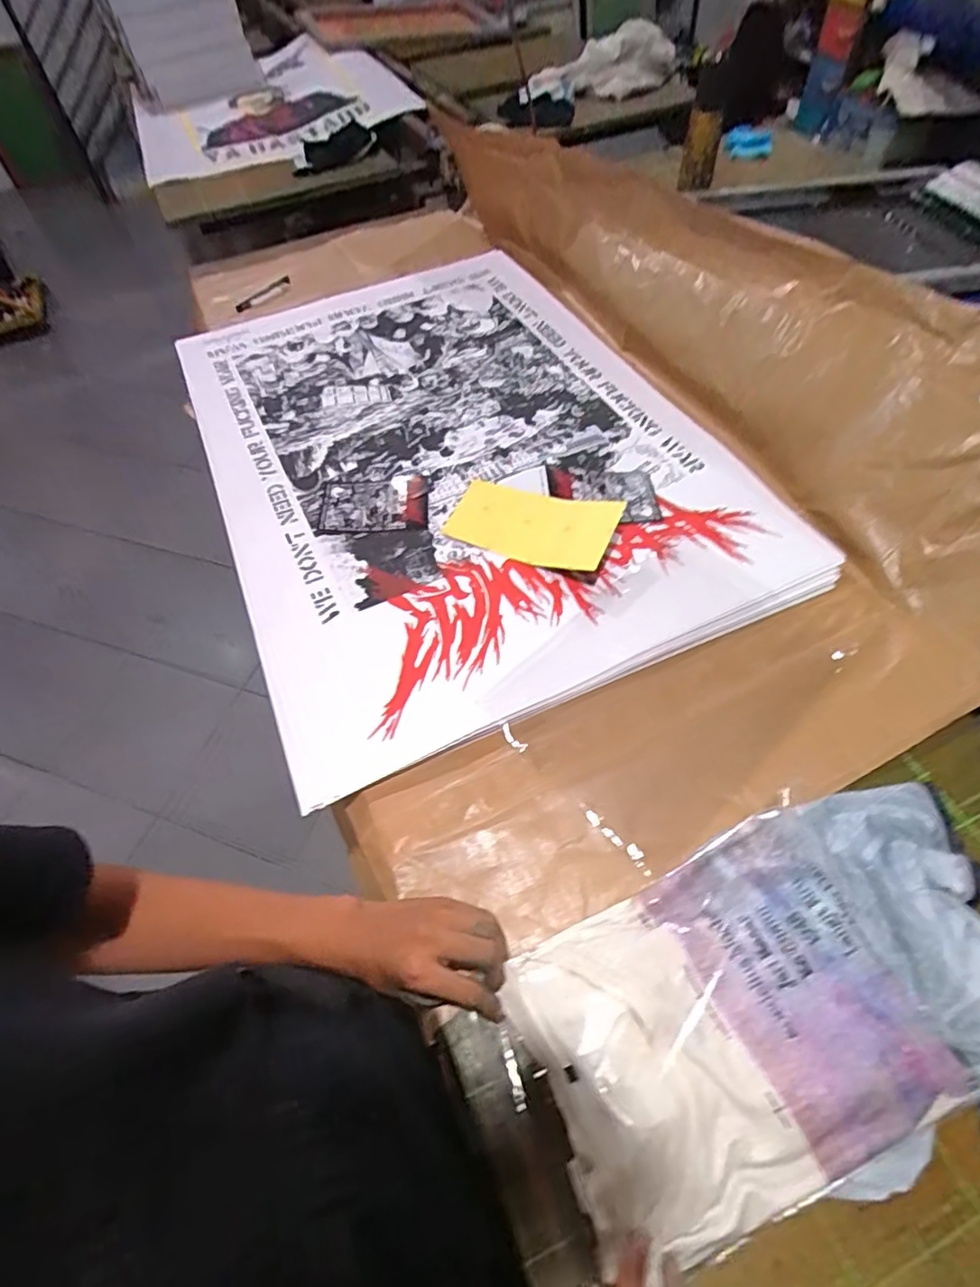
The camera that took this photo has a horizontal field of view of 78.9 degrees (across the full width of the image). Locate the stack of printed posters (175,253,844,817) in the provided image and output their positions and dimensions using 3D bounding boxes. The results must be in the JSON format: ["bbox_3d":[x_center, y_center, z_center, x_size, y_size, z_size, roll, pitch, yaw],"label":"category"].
[{"bbox_3d":[-0.071,-0.310,0.882,0.671,0.033,0.936,-23,58,-11],"label":"stack of printed posters"}]

